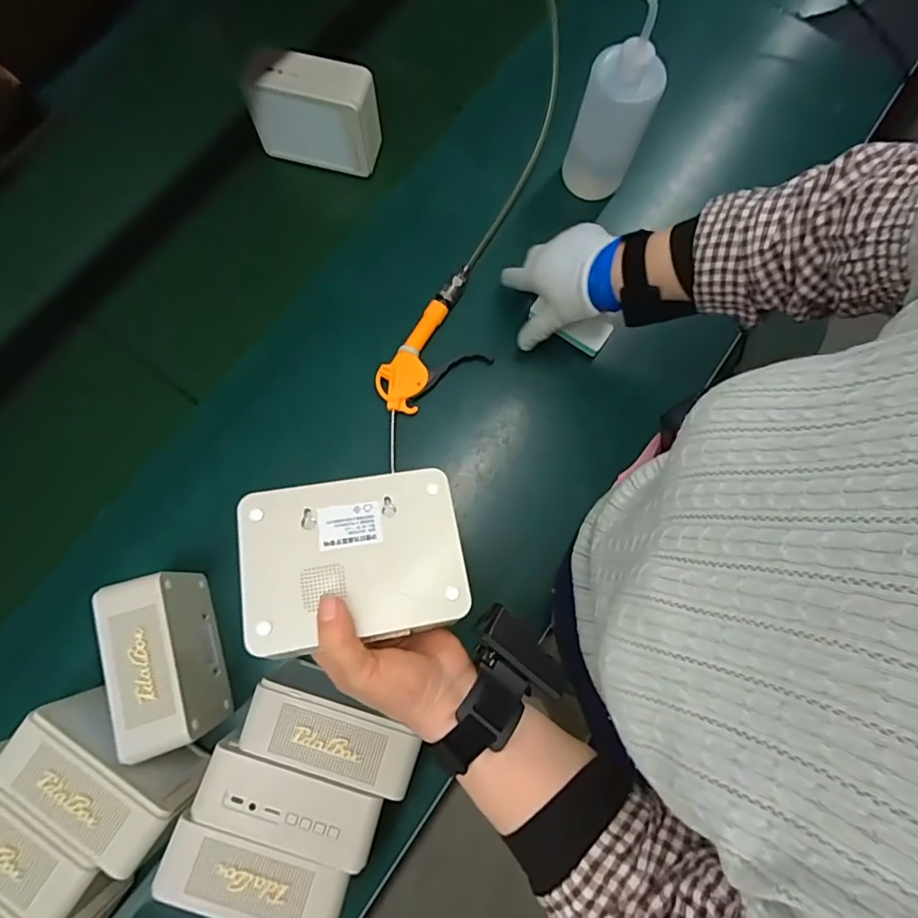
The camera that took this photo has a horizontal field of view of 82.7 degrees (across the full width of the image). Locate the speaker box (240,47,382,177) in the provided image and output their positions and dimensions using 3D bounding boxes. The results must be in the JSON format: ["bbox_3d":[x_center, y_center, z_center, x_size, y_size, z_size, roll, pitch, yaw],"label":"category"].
[{"bbox_3d":[-0.168,-0.402,0.608,0.143,0.100,0.054,13,77,2],"label":"speaker box"}]

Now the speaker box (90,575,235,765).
[{"bbox_3d":[-0.251,0.173,0.453,0.058,0.092,0.138,-16,78,-5],"label":"speaker box"}]

